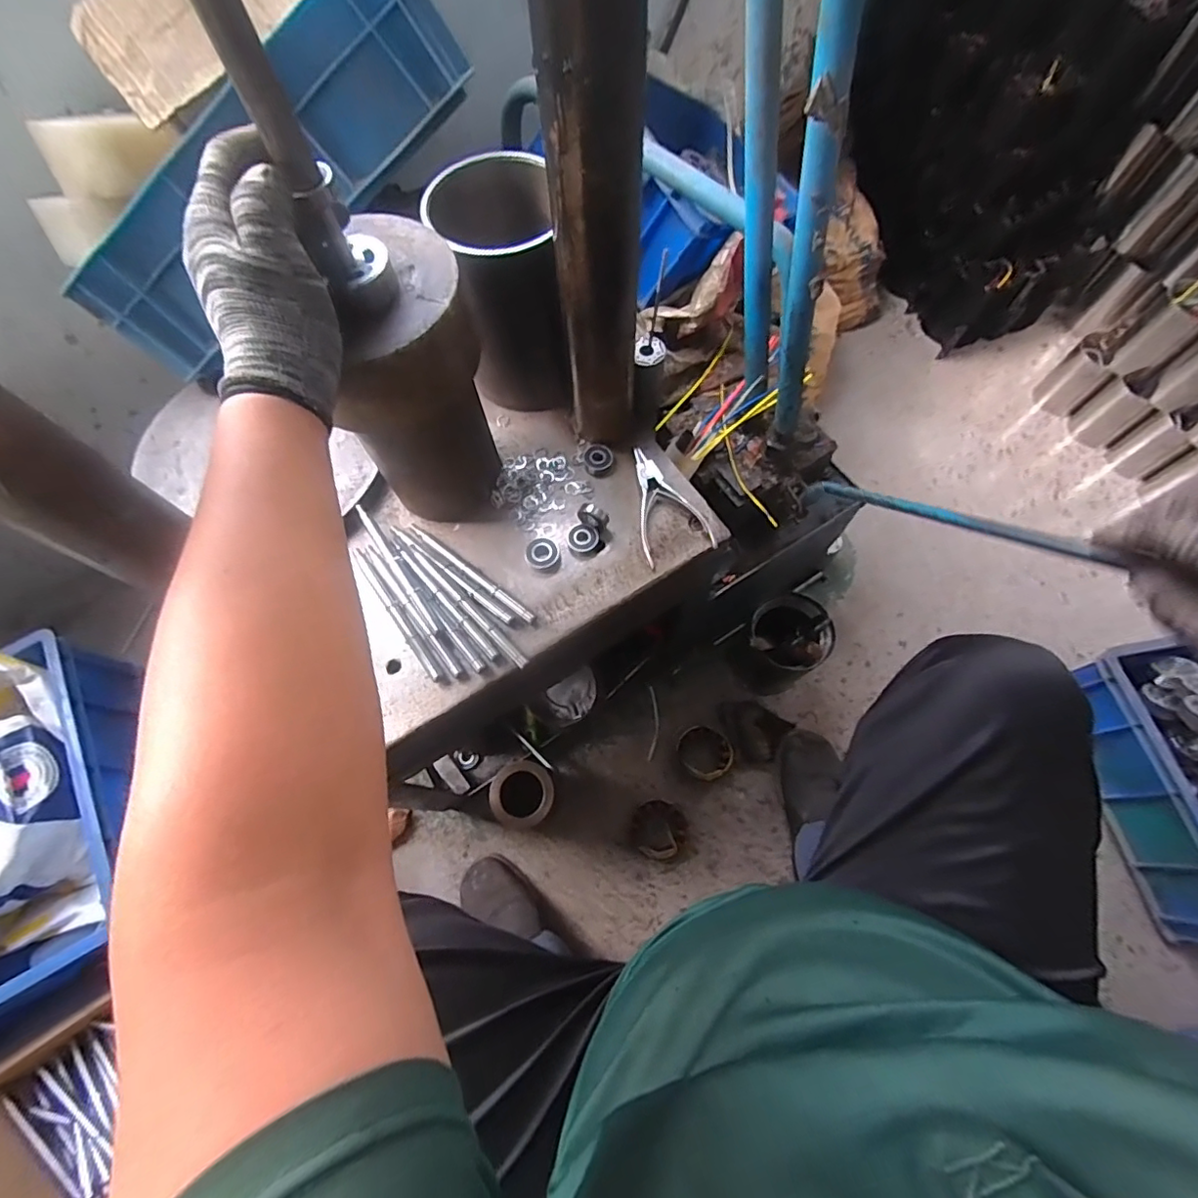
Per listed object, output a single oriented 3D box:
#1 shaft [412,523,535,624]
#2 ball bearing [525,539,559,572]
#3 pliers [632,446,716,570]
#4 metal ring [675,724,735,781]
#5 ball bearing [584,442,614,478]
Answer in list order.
[{"bbox_3d":[-0.124,-0.027,0.525,0.160,0.006,0.010,36,73,15],"label":"shaft"},{"bbox_3d":[-0.055,-0.043,0.534,0.033,0.016,0.031,-1,68,2],"label":"ball bearing"},{"bbox_3d":[0.062,-0.100,0.548,0.070,0.013,0.130,-19,69,-5],"label":"pliers"},{"bbox_3d":[0.168,0.237,0.847,0.083,0.039,0.083,-1,68,2],"label":"metal ring"},{"bbox_3d":[0.000,-0.148,0.575,0.029,0.013,0.036,-8,68,-1],"label":"ball bearing"}]

